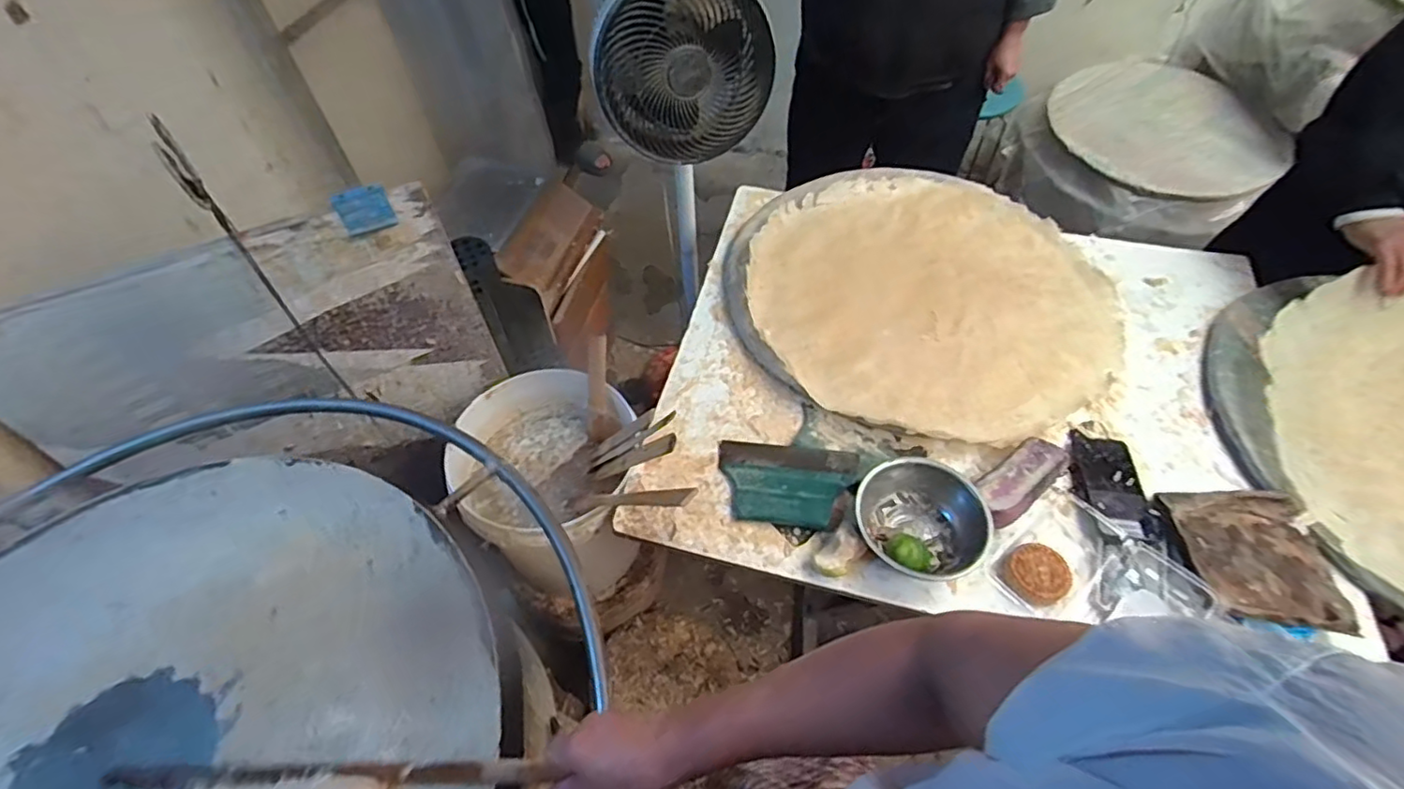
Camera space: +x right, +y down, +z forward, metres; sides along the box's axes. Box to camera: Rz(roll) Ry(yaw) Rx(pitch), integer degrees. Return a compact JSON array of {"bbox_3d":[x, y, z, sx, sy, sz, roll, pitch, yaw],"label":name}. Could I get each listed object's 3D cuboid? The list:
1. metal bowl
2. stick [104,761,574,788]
[{"bbox_3d":[0.284,0.167,0.815,0.155,0.050,0.163,-1,54,1],"label":"metal bowl"},{"bbox_3d":[-0.310,0.312,0.509,0.352,0.019,0.014,-2,54,2],"label":"stick"}]

